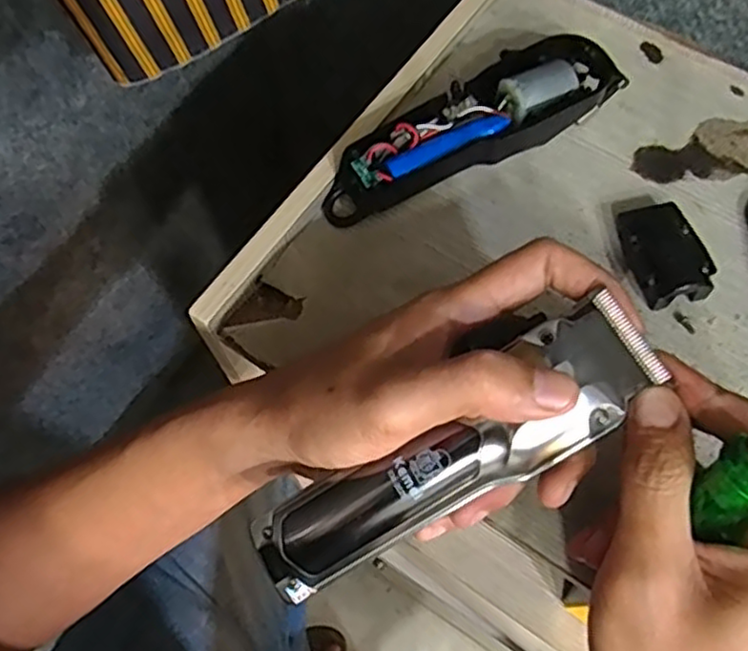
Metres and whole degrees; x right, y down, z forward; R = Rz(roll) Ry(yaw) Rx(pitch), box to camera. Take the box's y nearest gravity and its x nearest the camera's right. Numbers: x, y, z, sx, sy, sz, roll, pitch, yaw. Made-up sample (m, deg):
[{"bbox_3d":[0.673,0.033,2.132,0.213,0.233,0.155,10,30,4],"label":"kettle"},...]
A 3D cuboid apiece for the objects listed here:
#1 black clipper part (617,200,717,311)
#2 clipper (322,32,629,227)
[{"bbox_3d":[0.147,-0.037,0.350,0.037,0.016,0.053,-13,67,-6],"label":"black clipper part"},{"bbox_3d":[0.051,-0.105,0.370,0.163,0.034,0.046,-29,69,-12],"label":"clipper"}]

